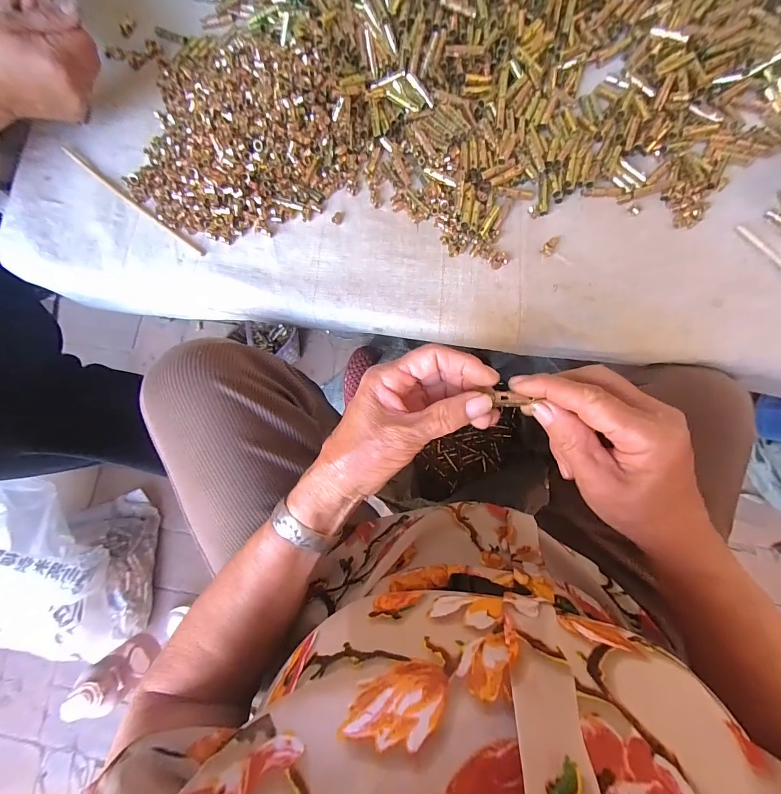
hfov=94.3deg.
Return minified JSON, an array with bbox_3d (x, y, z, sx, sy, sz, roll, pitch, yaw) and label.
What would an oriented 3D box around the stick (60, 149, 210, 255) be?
[{"bbox_3d":[-0.288,-0.218,0.401,0.222,0.004,0.007,37,86,7],"label":"stick"}]

